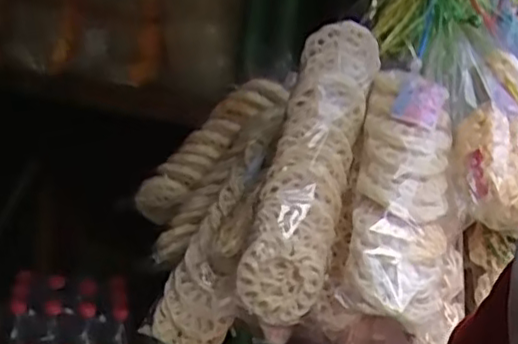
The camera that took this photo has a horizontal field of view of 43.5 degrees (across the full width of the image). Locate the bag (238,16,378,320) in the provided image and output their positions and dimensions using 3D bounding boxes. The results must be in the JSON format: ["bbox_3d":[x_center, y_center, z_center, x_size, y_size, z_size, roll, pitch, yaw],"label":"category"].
[{"bbox_3d":[0.065,-0.008,0.803,0.089,0.383,0.070,11,-17,17],"label":"bag"}]

